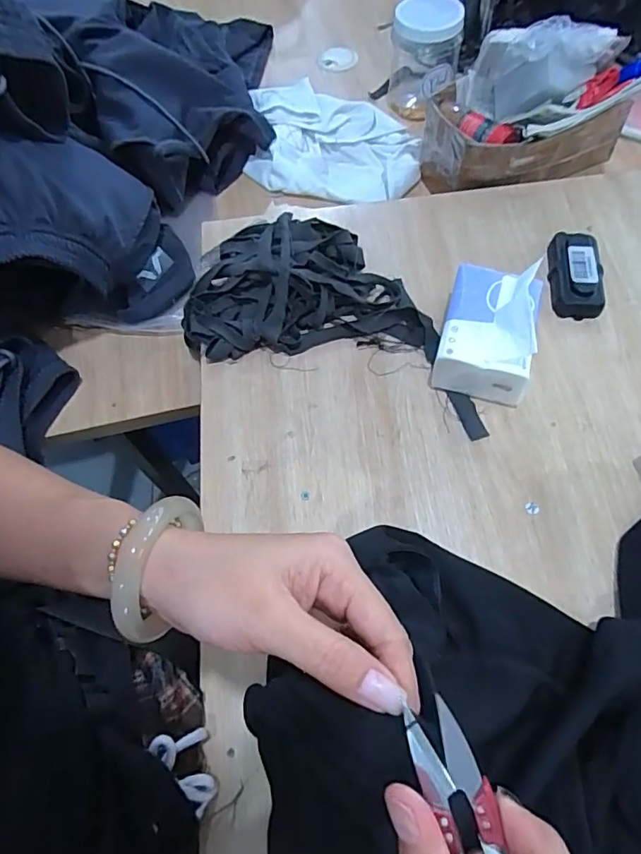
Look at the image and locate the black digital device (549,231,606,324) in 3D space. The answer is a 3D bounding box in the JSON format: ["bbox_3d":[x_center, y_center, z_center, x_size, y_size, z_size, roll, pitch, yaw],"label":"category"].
[{"bbox_3d":[0.275,-0.167,0.569,0.049,0.032,0.101,2,64,5],"label":"black digital device"}]

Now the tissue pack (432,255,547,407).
[{"bbox_3d":[0.165,-0.098,0.511,0.086,0.085,0.120,14,65,11],"label":"tissue pack"}]

